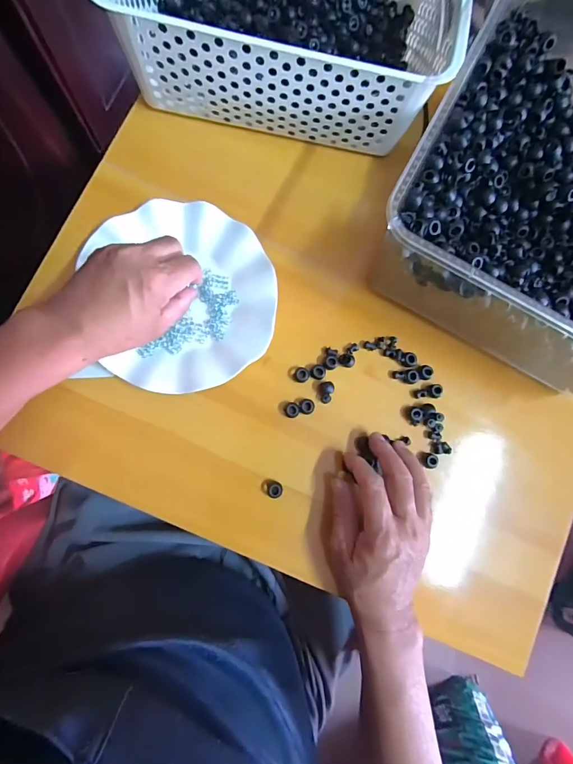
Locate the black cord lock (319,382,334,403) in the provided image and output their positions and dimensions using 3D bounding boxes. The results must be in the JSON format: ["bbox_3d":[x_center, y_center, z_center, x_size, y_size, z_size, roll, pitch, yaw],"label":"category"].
[{"bbox_3d":[0.040,0.010,0.385,0.013,0.010,0.022,4,83,-6],"label":"black cord lock"}]

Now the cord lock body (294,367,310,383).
[{"bbox_3d":[0.015,-0.007,0.387,0.015,0.006,0.015,1,84,-6],"label":"cord lock body"}]

